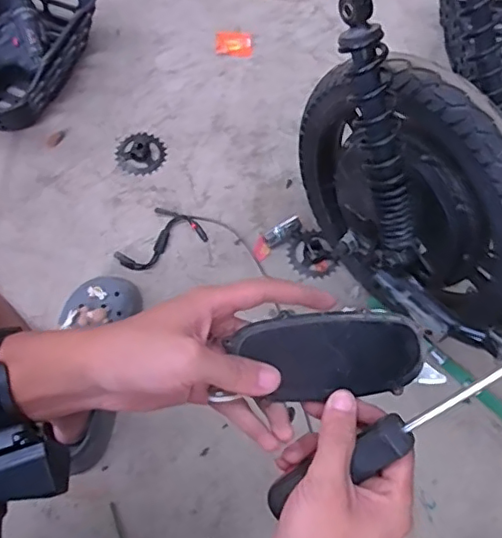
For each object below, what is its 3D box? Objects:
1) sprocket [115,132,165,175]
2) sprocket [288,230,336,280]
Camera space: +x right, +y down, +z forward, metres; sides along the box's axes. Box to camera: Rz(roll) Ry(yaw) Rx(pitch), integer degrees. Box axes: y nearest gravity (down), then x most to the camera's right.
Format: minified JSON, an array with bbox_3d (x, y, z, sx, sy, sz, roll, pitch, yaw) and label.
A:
[{"bbox_3d":[-0.191,-0.203,0.988,0.079,0.011,0.089,19,67,5],"label":"sprocket"},{"bbox_3d":[0.102,-0.023,0.922,0.087,0.015,0.080,1,67,-3],"label":"sprocket"}]

